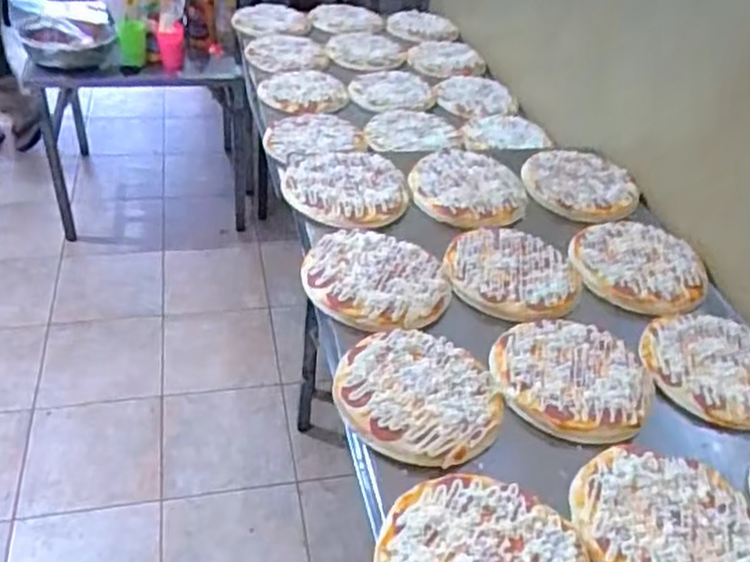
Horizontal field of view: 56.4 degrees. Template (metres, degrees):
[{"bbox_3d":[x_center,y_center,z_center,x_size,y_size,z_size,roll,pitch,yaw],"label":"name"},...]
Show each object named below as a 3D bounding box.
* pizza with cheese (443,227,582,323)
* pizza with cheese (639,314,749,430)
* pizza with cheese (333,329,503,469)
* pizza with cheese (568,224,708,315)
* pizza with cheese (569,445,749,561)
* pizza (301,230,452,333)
[{"bbox_3d":[0.207,-0.023,1.041,0.194,0.013,0.214,15,40,11],"label":"pizza with cheese"},{"bbox_3d":[0.461,0.112,0.931,0.192,0.020,0.194,4,39,-3],"label":"pizza with cheese"},{"bbox_3d":[0.053,0.125,0.818,0.186,0.033,0.192,4,39,-3],"label":"pizza with cheese"},{"bbox_3d":[0.408,-0.030,1.090,0.198,0.020,0.213,4,39,-3],"label":"pizza with cheese"},{"bbox_3d":[0.301,0.252,0.709,0.190,0.015,0.180,4,39,-3],"label":"pizza with cheese"},{"bbox_3d":[0.002,-0.006,0.980,0.200,0.027,0.185,4,39,-3],"label":"pizza"}]

